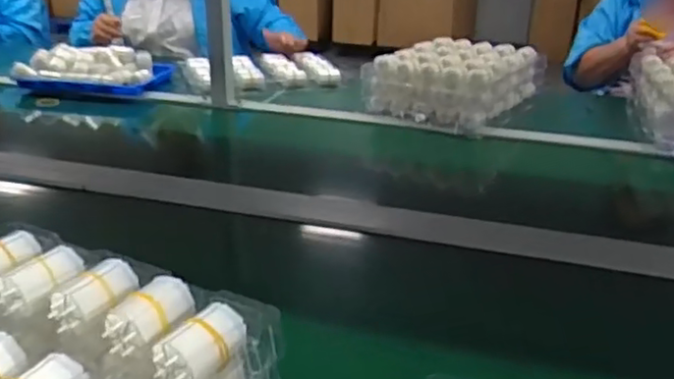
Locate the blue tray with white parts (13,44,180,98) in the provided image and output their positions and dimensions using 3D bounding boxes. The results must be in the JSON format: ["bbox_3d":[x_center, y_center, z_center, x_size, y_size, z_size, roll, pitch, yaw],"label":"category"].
[{"bbox_3d":[-0.548,-0.280,1.473,0.292,0.078,0.179,1,23,-1],"label":"blue tray with white parts"}]

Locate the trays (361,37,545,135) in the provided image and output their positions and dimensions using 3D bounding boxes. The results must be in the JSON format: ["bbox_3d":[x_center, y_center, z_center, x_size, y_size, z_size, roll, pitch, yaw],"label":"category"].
[{"bbox_3d":[0.255,-0.234,1.391,0.266,0.109,0.328,17,28,32],"label":"trays"}]

